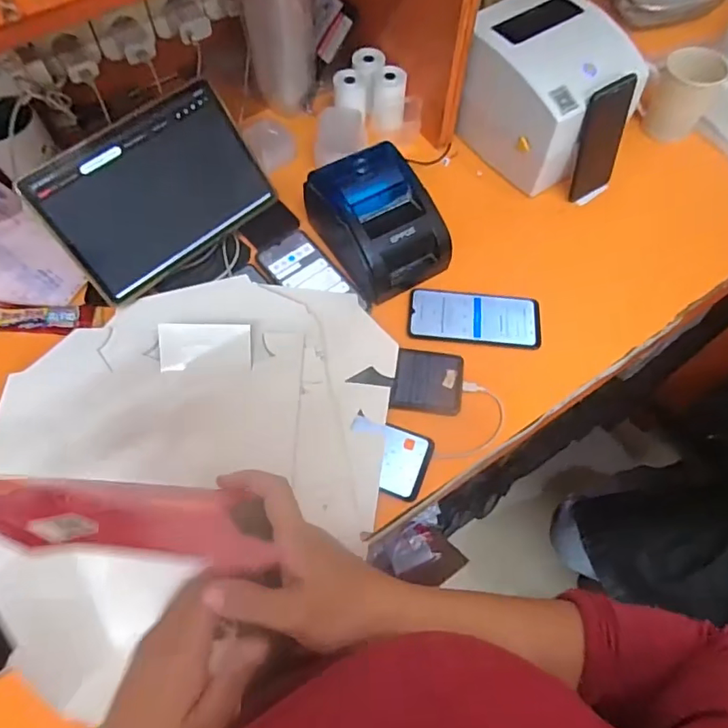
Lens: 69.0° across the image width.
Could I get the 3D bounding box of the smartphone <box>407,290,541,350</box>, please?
[{"bbox_3d":[0.142,-0.060,0.682,0.164,0.011,0.081,6,64,4],"label":"smartphone"}]

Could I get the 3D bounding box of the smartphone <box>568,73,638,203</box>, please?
[{"bbox_3d":[0.328,-0.307,0.728,0.084,0.151,0.012,-24,49,-14],"label":"smartphone"}]

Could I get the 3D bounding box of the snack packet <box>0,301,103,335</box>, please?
[{"bbox_3d":[-0.432,-0.062,0.691,0.166,0.023,0.049,3,64,3],"label":"snack packet"}]

